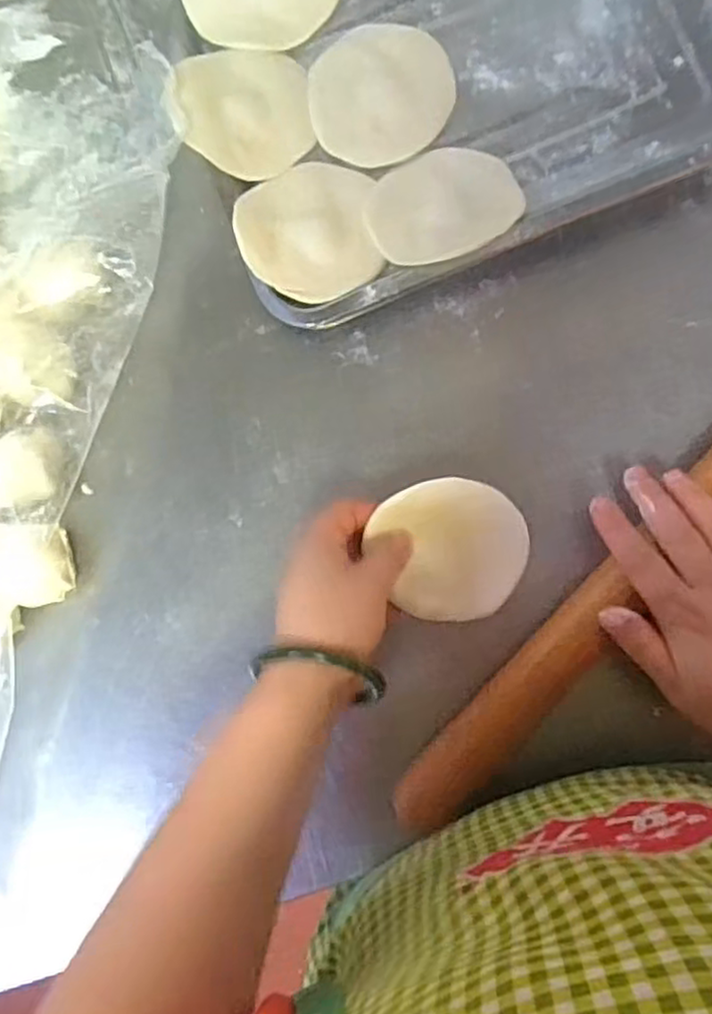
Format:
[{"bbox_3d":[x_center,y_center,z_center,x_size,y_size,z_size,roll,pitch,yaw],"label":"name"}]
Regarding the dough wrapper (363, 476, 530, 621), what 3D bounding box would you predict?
[{"bbox_3d":[0.059,0.024,0.400,0.085,0.004,0.084,0,92,-12],"label":"dough wrapper"}]

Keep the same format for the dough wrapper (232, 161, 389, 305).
[{"bbox_3d":[-0.031,-0.175,0.435,0.086,0.005,0.092,-6,80,-3],"label":"dough wrapper"}]

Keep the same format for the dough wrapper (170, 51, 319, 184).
[{"bbox_3d":[-0.071,-0.257,0.446,0.082,0.008,0.088,-8,83,-8],"label":"dough wrapper"}]

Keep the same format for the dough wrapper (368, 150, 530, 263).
[{"bbox_3d":[0.054,-0.188,0.427,0.092,0.004,0.078,-16,72,4],"label":"dough wrapper"}]

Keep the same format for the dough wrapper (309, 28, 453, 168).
[{"bbox_3d":[0.017,-0.272,0.454,0.092,0.004,0.098,-8,82,2],"label":"dough wrapper"}]

